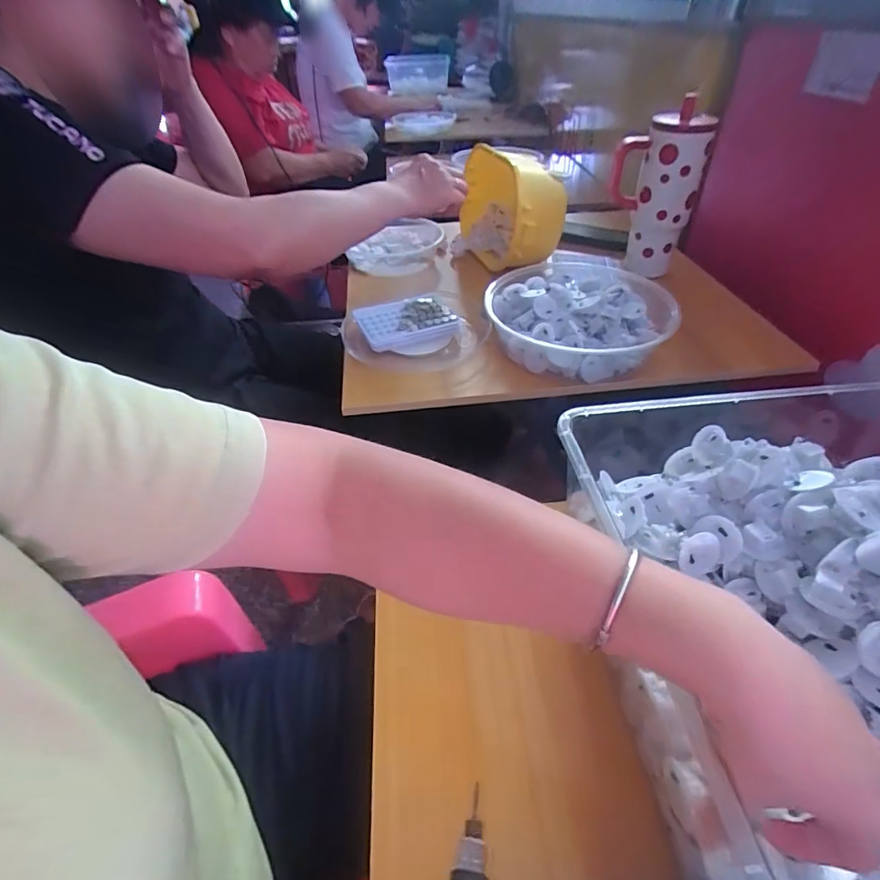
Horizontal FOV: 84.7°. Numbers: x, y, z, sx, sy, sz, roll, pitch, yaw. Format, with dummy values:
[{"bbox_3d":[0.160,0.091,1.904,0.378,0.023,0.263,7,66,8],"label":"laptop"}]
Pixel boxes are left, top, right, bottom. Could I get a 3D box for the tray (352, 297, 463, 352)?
[{"bbox_3d":[-0.044,-0.158,0.650,0.124,0.018,0.091,-14,43,-12],"label":"tray"}]

